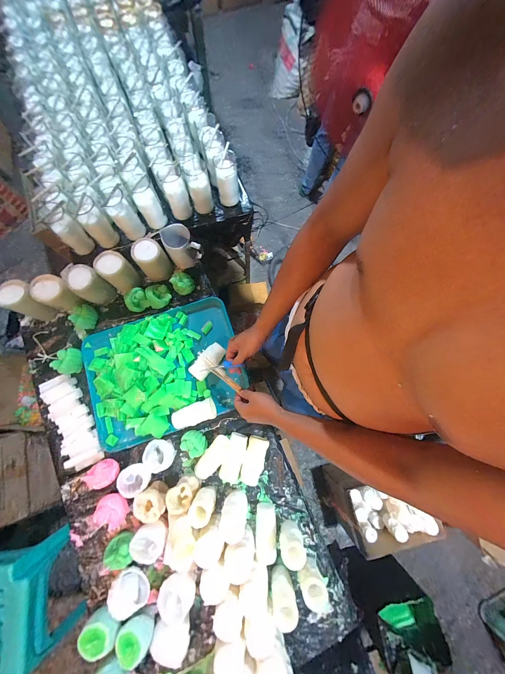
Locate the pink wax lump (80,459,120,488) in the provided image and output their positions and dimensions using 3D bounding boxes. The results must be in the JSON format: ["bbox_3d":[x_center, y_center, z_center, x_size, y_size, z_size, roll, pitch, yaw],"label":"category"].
[{"bbox_3d":[-0.389,0.354,0.591,0.080,0.050,0.062,-30,79,-8],"label":"pink wax lump"}]

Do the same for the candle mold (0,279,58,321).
[{"bbox_3d":[-0.644,-0.102,0.656,0.078,0.101,0.085,0,77,-1],"label":"candle mold"}]

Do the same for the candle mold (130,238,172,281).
[{"bbox_3d":[-0.304,-0.233,0.701,0.085,0.106,0.082,-31,80,-8],"label":"candle mold"}]

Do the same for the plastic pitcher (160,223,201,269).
[{"bbox_3d":[-0.215,-0.281,0.709,0.105,0.099,0.084,-13,78,-4],"label":"plastic pitcher"}]

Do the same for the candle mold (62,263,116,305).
[{"bbox_3d":[-0.469,-0.151,0.657,0.079,0.118,0.080,0,77,-1],"label":"candle mold"}]

